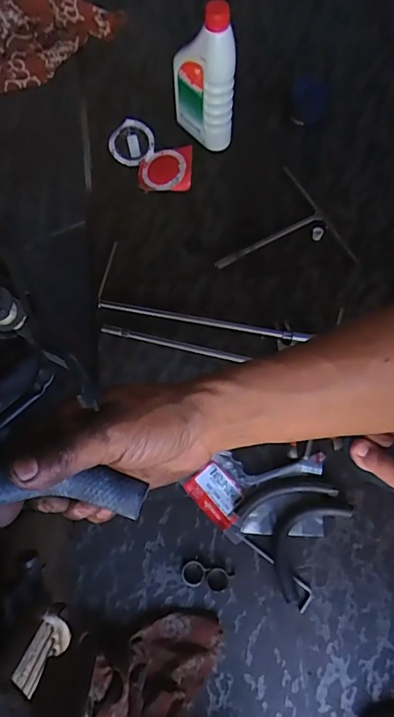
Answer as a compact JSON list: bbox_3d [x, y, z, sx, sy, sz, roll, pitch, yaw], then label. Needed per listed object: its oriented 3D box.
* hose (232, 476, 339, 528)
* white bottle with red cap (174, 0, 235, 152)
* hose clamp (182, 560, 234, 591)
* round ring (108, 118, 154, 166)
[{"bbox_3d":[0.100,0.160,0.567,0.123,0.012,0.039,-13,71,-3],"label":"hose"},{"bbox_3d":[0.010,-0.385,0.662,0.045,0.191,0.092,-40,75,-11],"label":"white bottle with red cap"},{"bbox_3d":[0.010,0.245,0.544,0.055,0.009,0.026,15,72,7],"label":"hose clamp"},{"bbox_3d":[-0.100,-0.328,0.740,0.065,0.018,0.062,-42,103,8],"label":"round ring"}]

